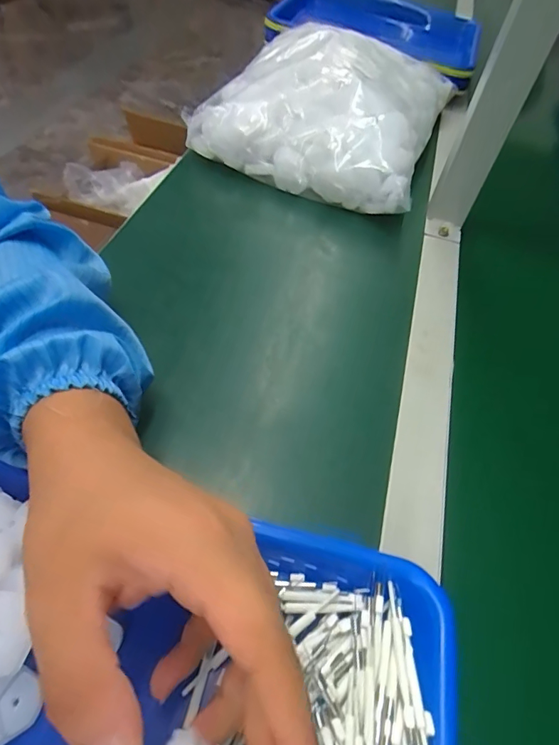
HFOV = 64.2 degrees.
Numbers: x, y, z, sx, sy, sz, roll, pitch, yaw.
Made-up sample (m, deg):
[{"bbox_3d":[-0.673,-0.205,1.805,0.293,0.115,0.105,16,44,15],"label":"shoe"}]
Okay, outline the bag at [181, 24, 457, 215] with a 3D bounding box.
[{"bbox_3d":[0.059,-0.339,0.557,0.267,0.095,0.298,18,52,8],"label":"bag"}]

